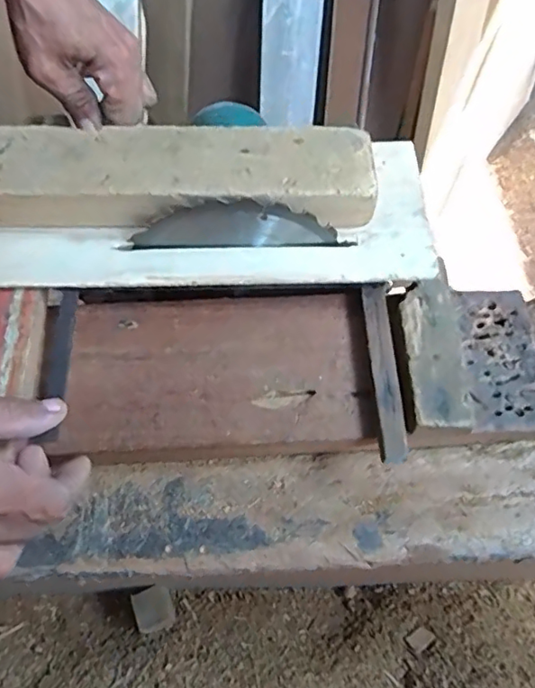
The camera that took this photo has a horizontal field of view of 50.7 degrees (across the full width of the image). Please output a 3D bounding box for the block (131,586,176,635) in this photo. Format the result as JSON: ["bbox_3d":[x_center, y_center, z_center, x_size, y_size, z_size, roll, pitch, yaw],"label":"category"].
[{"bbox_3d":[-0.131,0.309,0.656,0.039,0.047,0.045,-16,63,-12],"label":"block"}]

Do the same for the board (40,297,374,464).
[{"bbox_3d":[-0.034,0.019,0.384,0.196,0.012,0.112,-2,61,-4],"label":"board"}]

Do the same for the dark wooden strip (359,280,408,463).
[{"bbox_3d":[0.077,0.018,0.378,0.017,0.015,0.124,0,61,-3],"label":"dark wooden strip"}]

